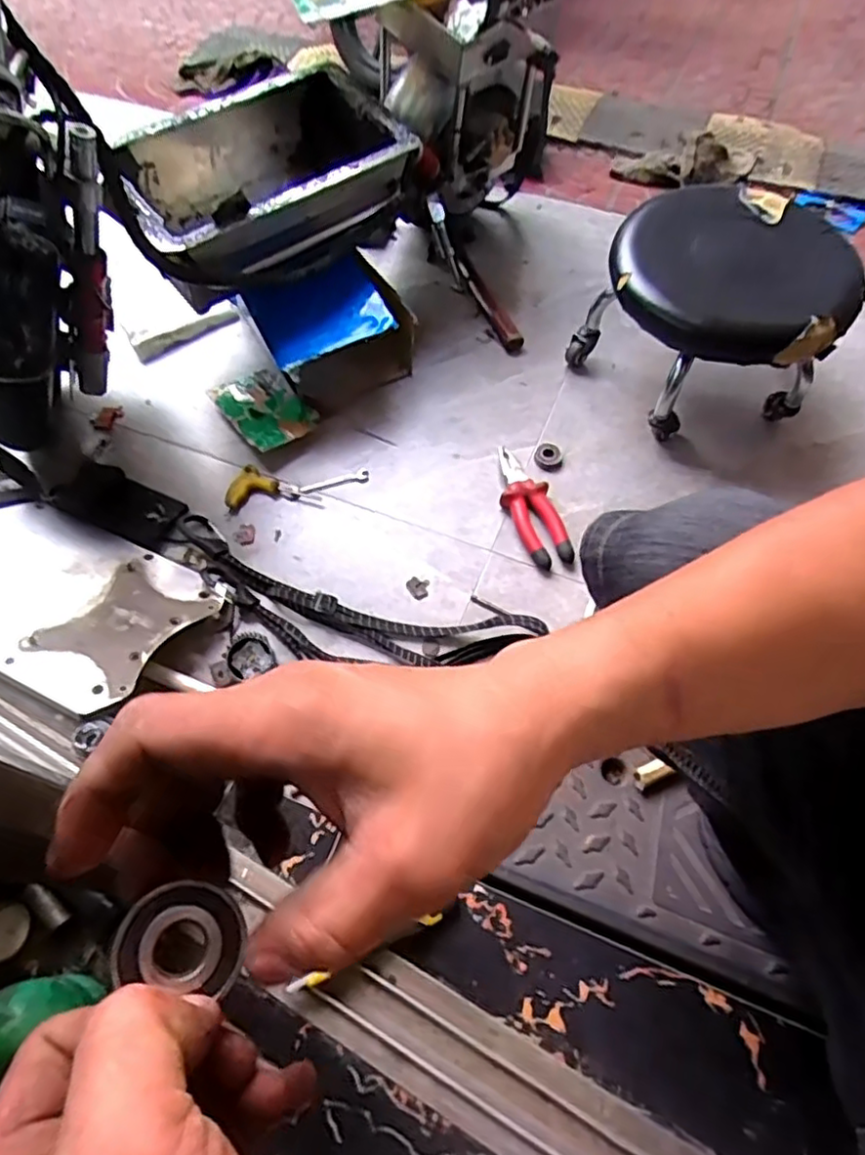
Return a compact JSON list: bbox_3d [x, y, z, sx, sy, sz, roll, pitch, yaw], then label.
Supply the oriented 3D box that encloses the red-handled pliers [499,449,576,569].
[{"bbox_3d":[0.132,-0.099,0.881,0.063,0.029,0.191,-12,62,-6],"label":"red-handled pliers"}]

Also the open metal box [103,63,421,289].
[{"bbox_3d":[-0.243,-0.542,0.909,0.265,0.123,0.403,41,69,20],"label":"open metal box"}]

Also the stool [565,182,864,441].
[{"bbox_3d":[0.404,-0.368,0.935,0.314,0.212,0.315,0,61,0],"label":"stool"}]

